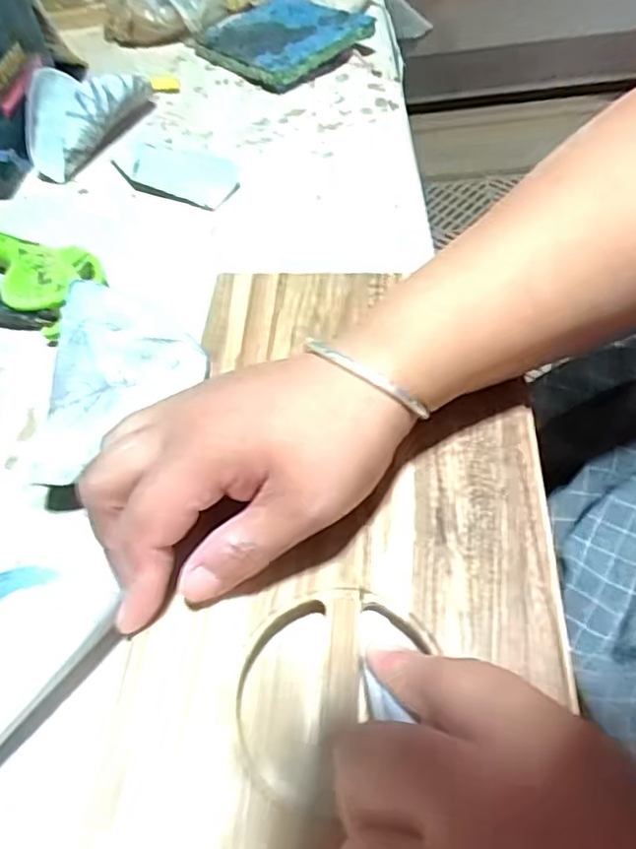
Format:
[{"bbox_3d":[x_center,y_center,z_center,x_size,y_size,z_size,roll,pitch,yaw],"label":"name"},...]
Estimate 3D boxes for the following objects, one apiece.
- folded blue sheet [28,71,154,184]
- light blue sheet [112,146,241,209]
[{"bbox_3d":[-0.169,-0.229,0.464,0.077,0.038,0.114,-1,54,3],"label":"folded blue sheet"},{"bbox_3d":[-0.099,-0.174,0.435,0.096,0.007,0.048,24,59,20],"label":"light blue sheet"}]

